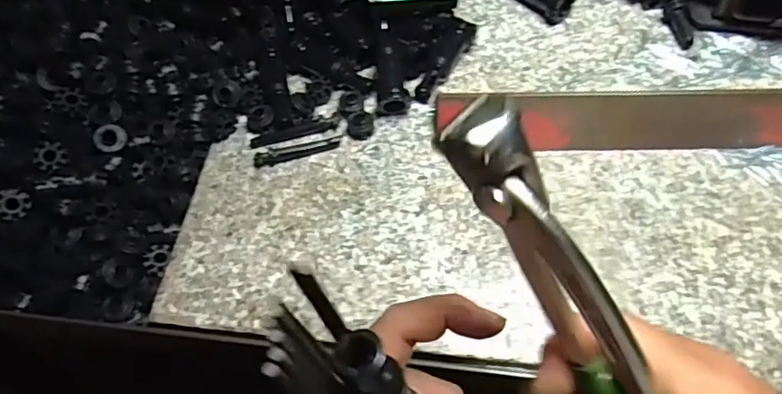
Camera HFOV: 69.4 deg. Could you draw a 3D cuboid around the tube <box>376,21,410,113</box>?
[{"bbox_3d":[0.001,-0.089,0.393,0.021,0.023,0.068,-3,58,2],"label":"tube"}]

